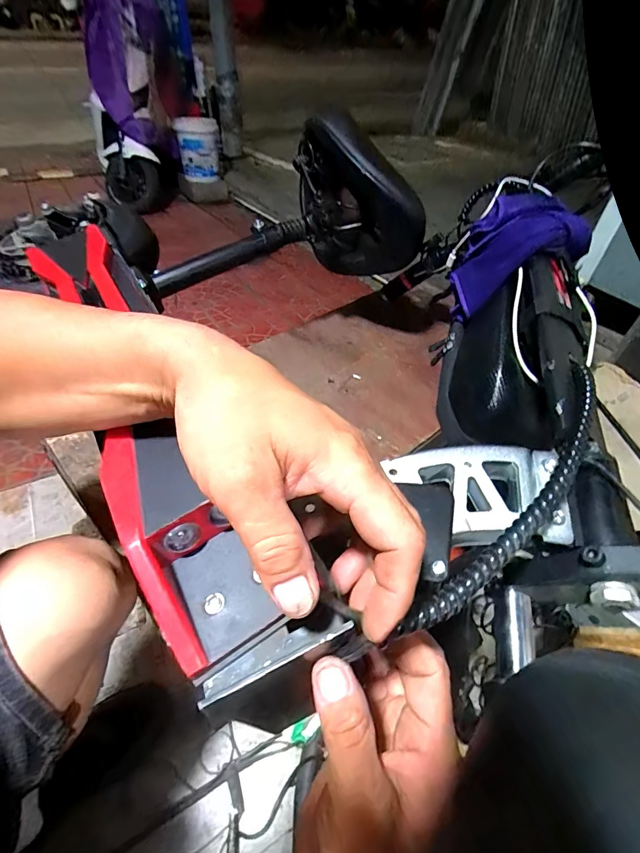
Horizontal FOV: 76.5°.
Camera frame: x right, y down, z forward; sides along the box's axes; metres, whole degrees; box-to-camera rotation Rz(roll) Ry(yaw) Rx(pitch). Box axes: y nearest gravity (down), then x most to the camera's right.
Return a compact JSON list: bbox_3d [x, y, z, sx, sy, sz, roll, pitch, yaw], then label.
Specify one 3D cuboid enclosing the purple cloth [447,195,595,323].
[{"bbox_3d":[0.245,-0.202,0.495,0.142,0.110,0.132,21,48,13],"label":"purple cloth"}]

